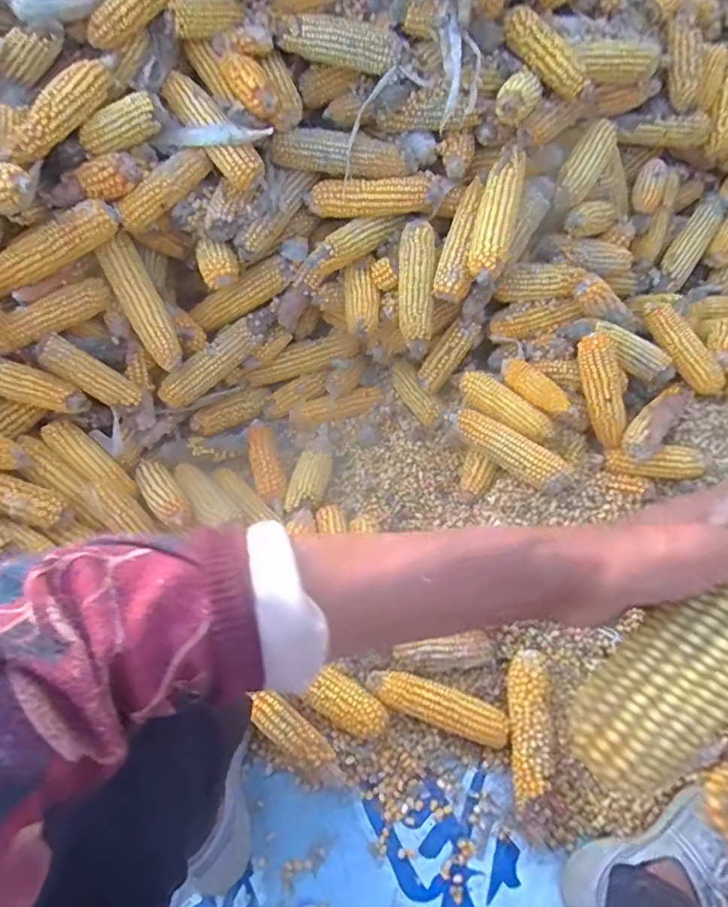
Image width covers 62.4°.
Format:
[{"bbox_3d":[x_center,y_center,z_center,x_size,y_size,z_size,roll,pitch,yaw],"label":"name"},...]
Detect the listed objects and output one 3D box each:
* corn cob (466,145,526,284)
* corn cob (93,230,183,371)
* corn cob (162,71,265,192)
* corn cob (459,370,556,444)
[{"bbox_3d":[0.166,-0.295,0.749,0.051,0.039,0.162,14,89,9],"label":"corn cob"},{"bbox_3d":[-0.296,-0.197,0.806,0.054,0.047,0.178,-27,101,-13],"label":"corn cob"},{"bbox_3d":[-0.186,-0.395,0.730,0.038,0.047,0.158,-42,95,-19],"label":"corn cob"},{"bbox_3d":[0.189,-0.061,0.808,0.144,0.044,0.038,33,66,1],"label":"corn cob"}]

